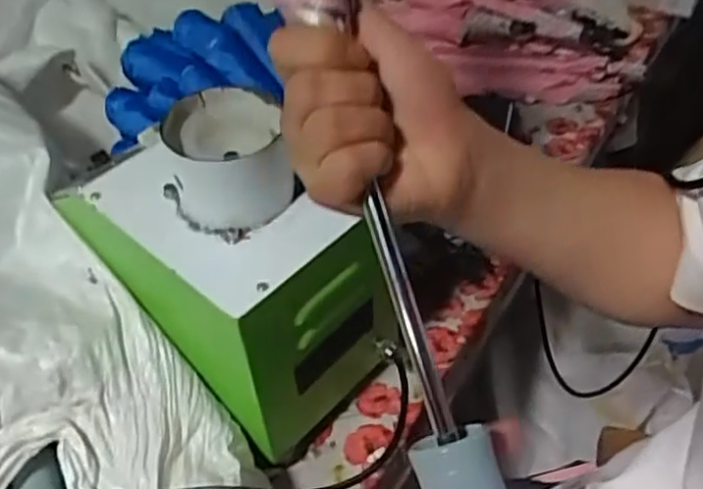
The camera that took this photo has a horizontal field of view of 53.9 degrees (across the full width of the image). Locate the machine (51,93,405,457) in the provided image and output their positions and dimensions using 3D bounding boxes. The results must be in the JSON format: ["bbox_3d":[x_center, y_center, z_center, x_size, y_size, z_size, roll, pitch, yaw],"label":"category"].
[{"bbox_3d":[-0.096,0.008,0.592,0.224,0.273,0.162,34,56,28],"label":"machine"}]

